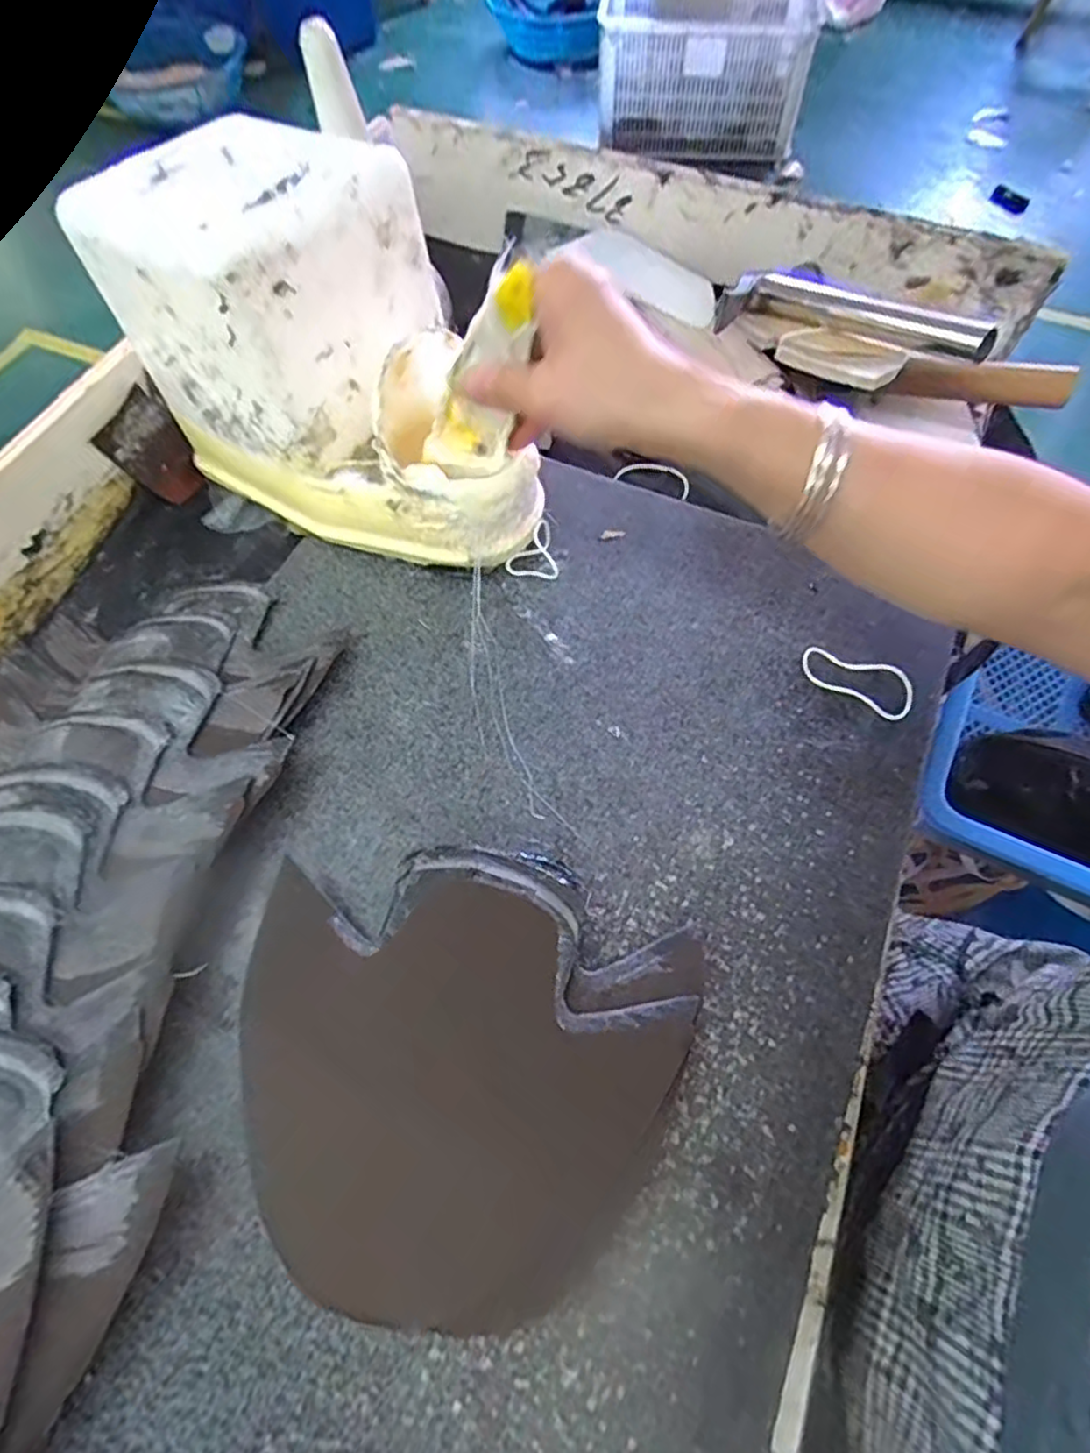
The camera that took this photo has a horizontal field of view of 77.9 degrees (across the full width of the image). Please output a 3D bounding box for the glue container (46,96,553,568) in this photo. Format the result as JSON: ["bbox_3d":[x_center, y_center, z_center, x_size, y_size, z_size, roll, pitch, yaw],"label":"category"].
[{"bbox_3d":[-0.116,-0.211,0.392,0.253,0.157,0.137,37,69,17],"label":"glue container"}]

